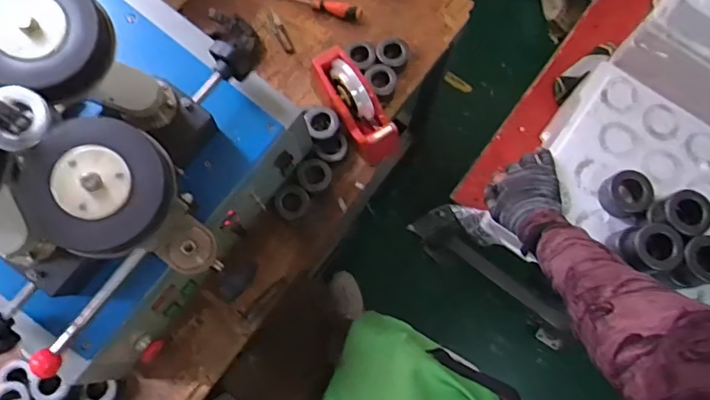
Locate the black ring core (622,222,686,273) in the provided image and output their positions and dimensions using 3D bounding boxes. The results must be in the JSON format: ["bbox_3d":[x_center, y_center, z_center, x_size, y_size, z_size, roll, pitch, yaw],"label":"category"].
[{"bbox_3d":[0.396,0.064,0.682,0.055,0.049,0.060,0,77,-2],"label":"black ring core"}]

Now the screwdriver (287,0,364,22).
[{"bbox_3d":[-0.092,-0.392,1.005,0.218,0.028,0.031,15,77,2],"label":"screwdriver"}]

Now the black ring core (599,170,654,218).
[{"bbox_3d":[0.387,-0.010,0.730,0.059,0.036,0.059,0,77,-2],"label":"black ring core"}]

